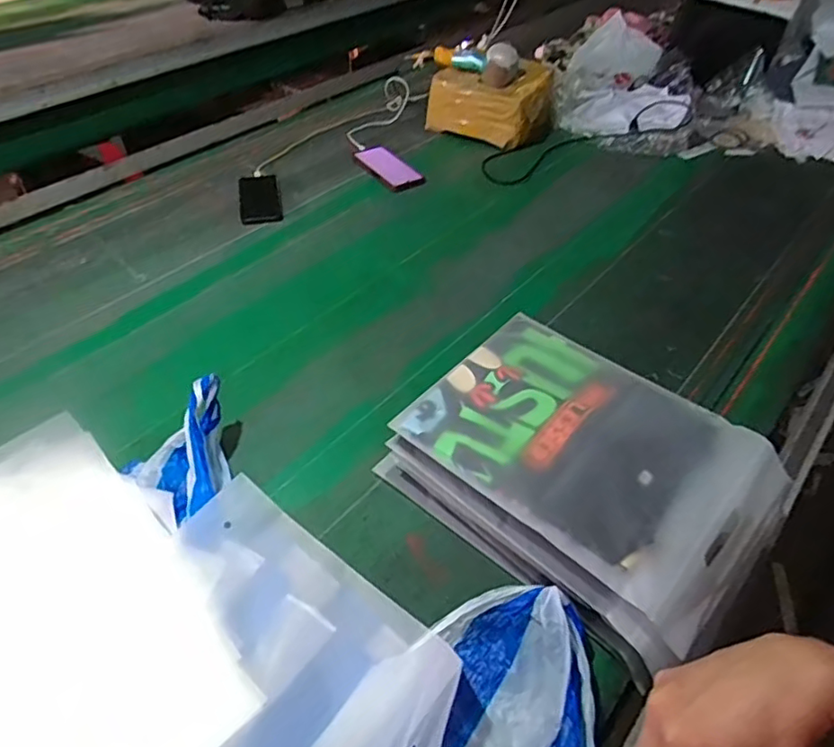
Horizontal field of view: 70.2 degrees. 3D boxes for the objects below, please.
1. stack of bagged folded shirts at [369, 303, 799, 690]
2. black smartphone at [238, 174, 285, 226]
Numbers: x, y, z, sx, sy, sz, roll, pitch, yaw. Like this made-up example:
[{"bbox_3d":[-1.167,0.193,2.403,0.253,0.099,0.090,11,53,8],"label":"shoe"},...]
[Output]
[{"bbox_3d":[0.174,0.105,0.652,0.356,0.128,0.240,35,56,28],"label":"stack of bagged folded shirts"},{"bbox_3d":[-0.306,-0.342,1.160,0.079,0.014,0.165,-11,47,-8],"label":"black smartphone"}]

